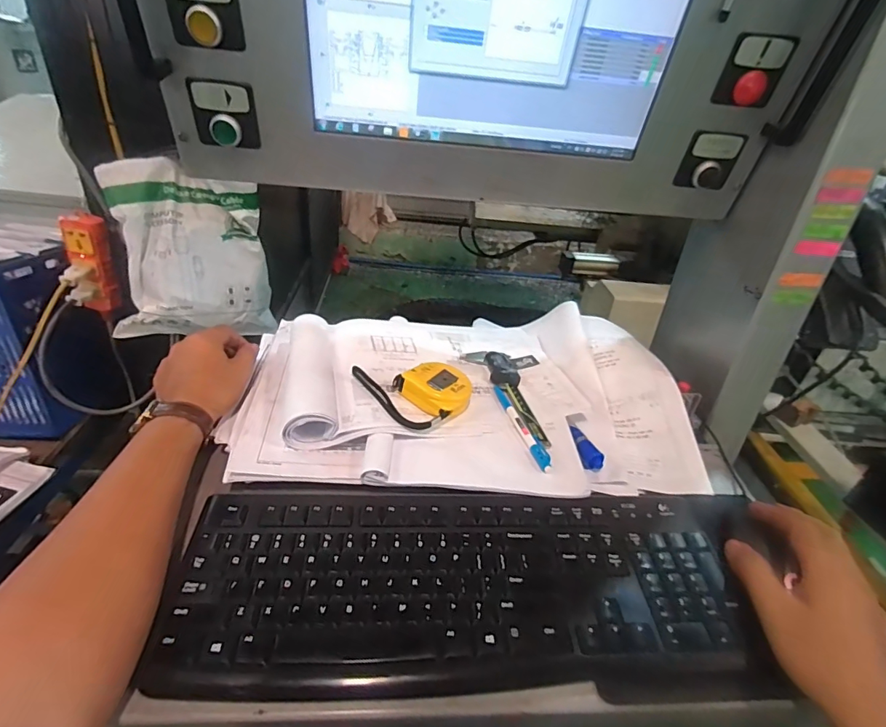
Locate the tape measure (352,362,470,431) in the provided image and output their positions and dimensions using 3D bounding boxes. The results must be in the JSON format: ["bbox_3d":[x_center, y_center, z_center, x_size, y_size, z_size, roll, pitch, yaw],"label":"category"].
[{"bbox_3d":[-0.031,0.022,0.501,0.109,0.027,0.085,30,40,31],"label":"tape measure"}]

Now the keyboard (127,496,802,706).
[{"bbox_3d":[0.030,0.173,0.369,0.454,0.029,0.151,1,34,-6],"label":"keyboard"}]

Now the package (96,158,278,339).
[{"bbox_3d":[-0.368,-0.166,0.691,0.213,0.244,0.051,-6,10,-32],"label":"package"}]

